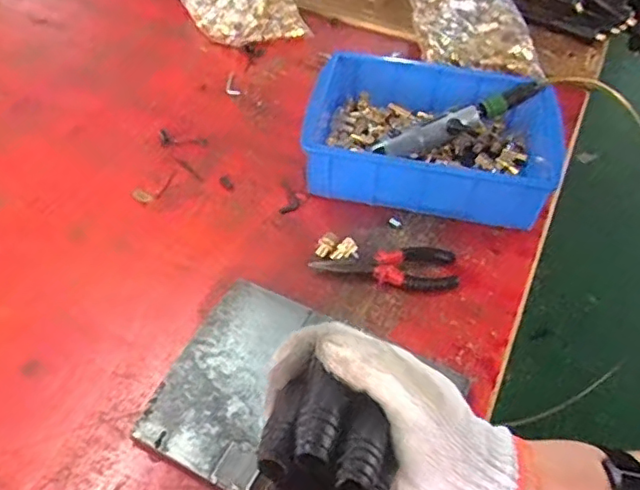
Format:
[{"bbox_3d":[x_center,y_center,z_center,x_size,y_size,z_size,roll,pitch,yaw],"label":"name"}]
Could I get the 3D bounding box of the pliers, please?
[{"bbox_3d":[0.073,0.021,0.651,0.156,0.022,0.057,3,50,1],"label":"pliers"}]

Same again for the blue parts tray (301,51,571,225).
[{"bbox_3d":[0.138,-0.134,0.736,0.311,0.079,0.201,11,51,8],"label":"blue parts tray"}]

